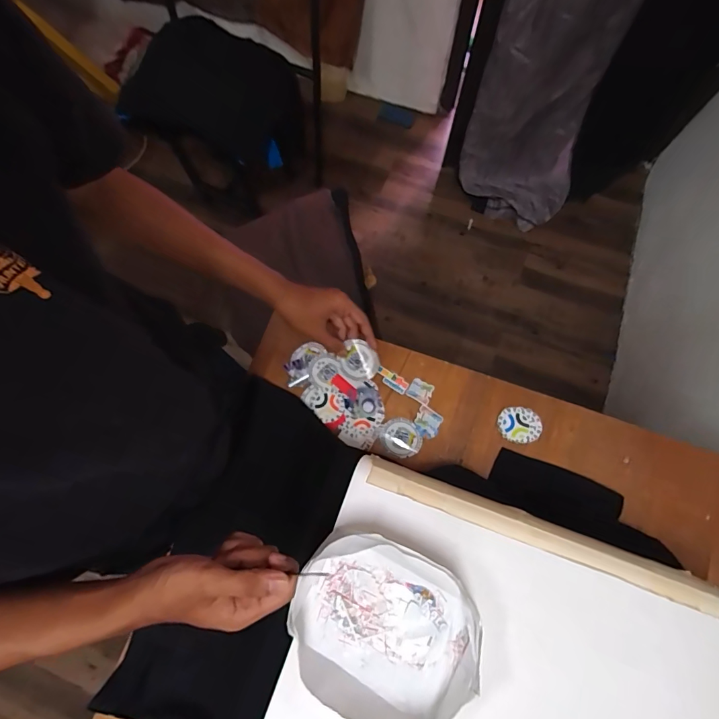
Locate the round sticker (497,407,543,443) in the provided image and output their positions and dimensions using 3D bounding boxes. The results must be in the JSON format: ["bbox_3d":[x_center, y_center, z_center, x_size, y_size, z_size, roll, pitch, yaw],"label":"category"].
[{"bbox_3d":[0.257,0.105,0.677,0.068,0.004,0.057,16,75,4],"label":"round sticker"}]

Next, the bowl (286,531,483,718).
[{"bbox_3d":[0.023,0.275,0.436,0.185,0.053,0.156,19,76,7],"label":"bowl"}]

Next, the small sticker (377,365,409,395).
[{"bbox_3d":[0.054,0.034,0.697,0.057,0.004,0.022,34,85,6],"label":"small sticker"}]

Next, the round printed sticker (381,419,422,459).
[{"bbox_3d":[0.067,0.126,0.674,0.064,0.010,0.059,0,74,0],"label":"round printed sticker"}]

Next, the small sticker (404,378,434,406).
[{"bbox_3d":[0.100,0.052,0.692,0.039,0.004,0.034,33,77,9],"label":"small sticker"}]

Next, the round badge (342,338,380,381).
[{"bbox_3d":[0.002,0.002,0.635,0.054,0.008,0.056,7,102,4],"label":"round badge"}]

